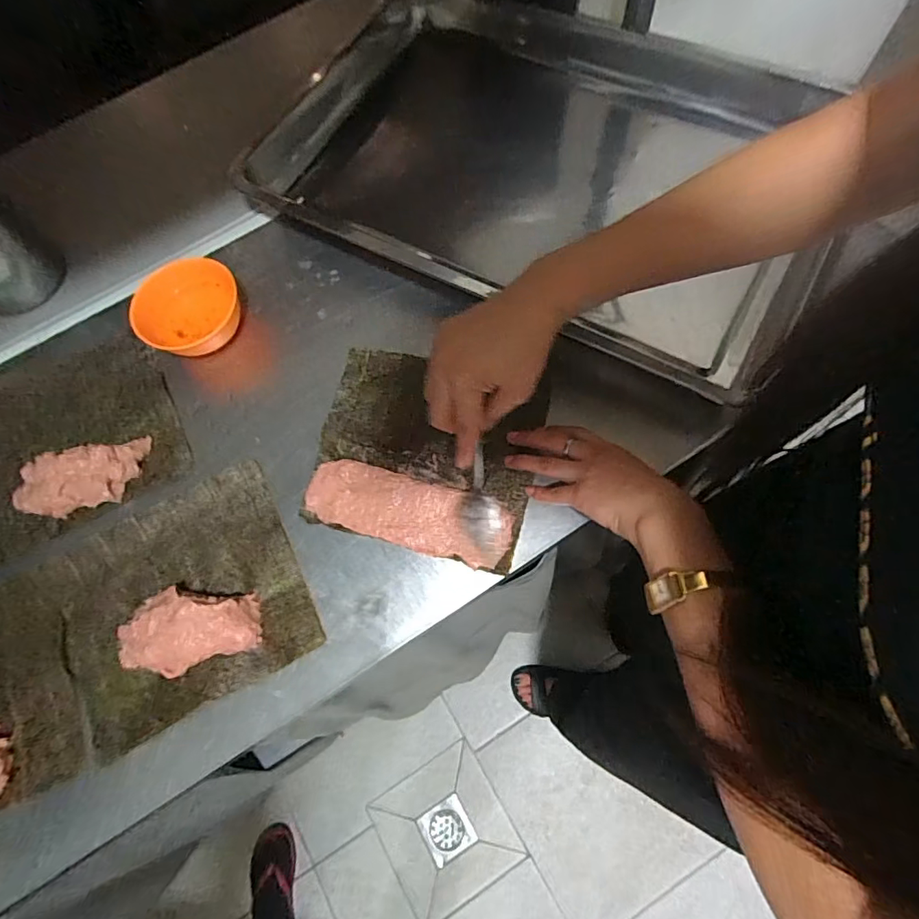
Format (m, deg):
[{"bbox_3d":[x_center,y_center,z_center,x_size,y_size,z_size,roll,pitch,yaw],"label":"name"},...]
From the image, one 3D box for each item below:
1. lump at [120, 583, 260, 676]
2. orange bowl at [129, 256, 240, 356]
[{"bbox_3d":[-0.226,0.137,0.425,0.111,0.030,0.063,-16,69,0],"label":"lump"},{"bbox_3d":[-0.274,-0.150,0.525,0.103,0.041,0.098,-2,70,5],"label":"orange bowl"}]

